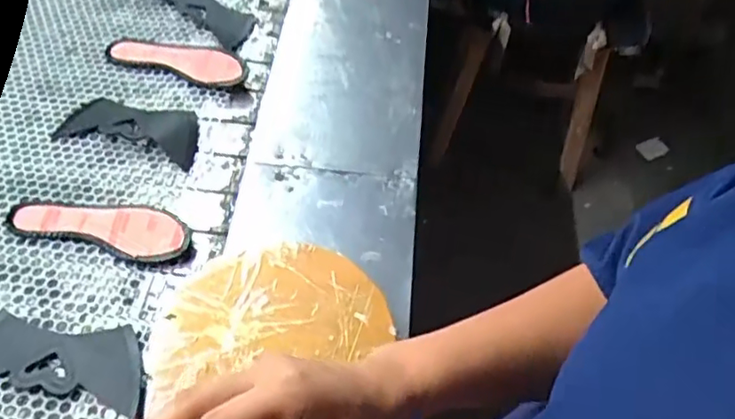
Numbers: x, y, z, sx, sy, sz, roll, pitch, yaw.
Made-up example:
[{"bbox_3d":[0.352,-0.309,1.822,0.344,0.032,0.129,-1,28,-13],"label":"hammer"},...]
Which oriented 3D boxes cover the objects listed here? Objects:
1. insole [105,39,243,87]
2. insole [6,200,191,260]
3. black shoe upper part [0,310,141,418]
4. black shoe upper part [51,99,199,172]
[{"bbox_3d":[-0.300,-0.242,0.954,0.237,0.016,0.074,13,60,12],"label":"insole"},{"bbox_3d":[-0.347,0.014,0.785,0.230,0.011,0.076,11,56,5],"label":"insole"},{"bbox_3d":[-0.356,0.170,0.689,0.206,0.011,0.089,8,58,1],"label":"black shoe upper part"},{"bbox_3d":[-0.344,-0.126,0.883,0.204,0.030,0.092,13,57,6],"label":"black shoe upper part"}]

